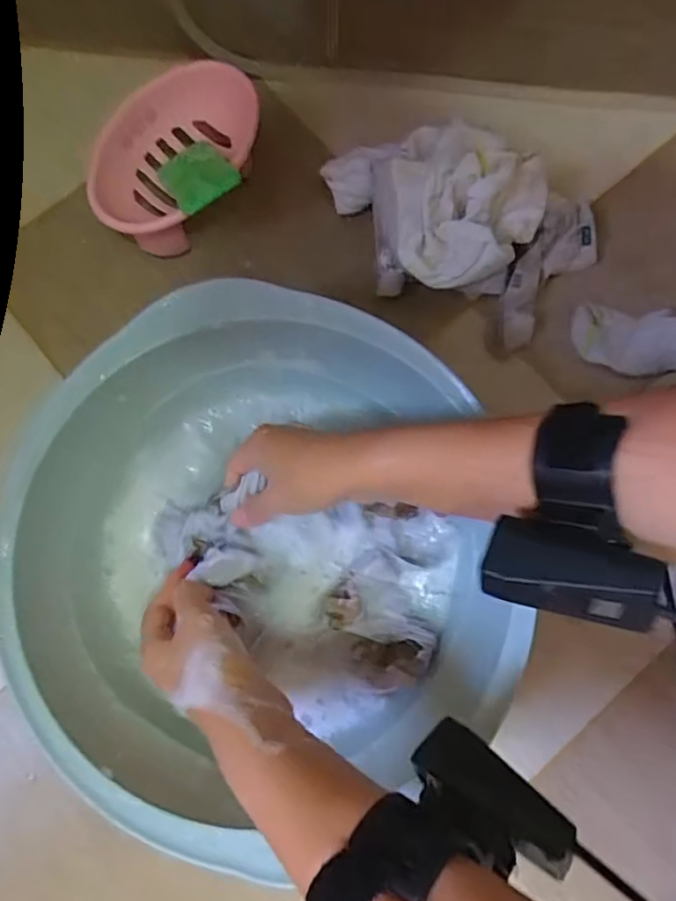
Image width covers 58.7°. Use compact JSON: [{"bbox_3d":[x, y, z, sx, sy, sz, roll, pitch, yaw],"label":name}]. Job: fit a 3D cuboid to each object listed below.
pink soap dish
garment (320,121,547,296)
[{"bbox_3d":[-0.128,-0.228,0.485,0.084,0.074,0.155,28,80,4],"label":"pink soap dish"},{"bbox_3d":[0.067,-0.184,0.474,0.167,0.084,0.115,20,79,3],"label":"garment"}]

